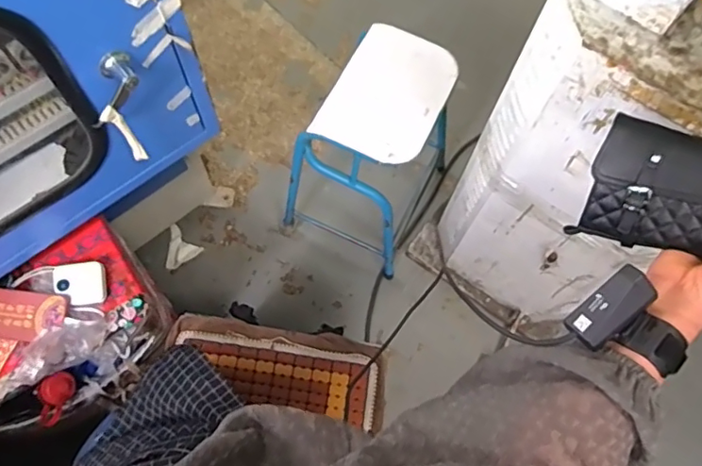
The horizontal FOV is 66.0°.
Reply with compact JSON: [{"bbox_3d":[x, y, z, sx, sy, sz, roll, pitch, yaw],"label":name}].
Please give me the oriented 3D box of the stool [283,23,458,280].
[{"bbox_3d":[0.061,-0.194,1.312,0.292,0.490,0.381,26,70,8],"label":"stool"}]

